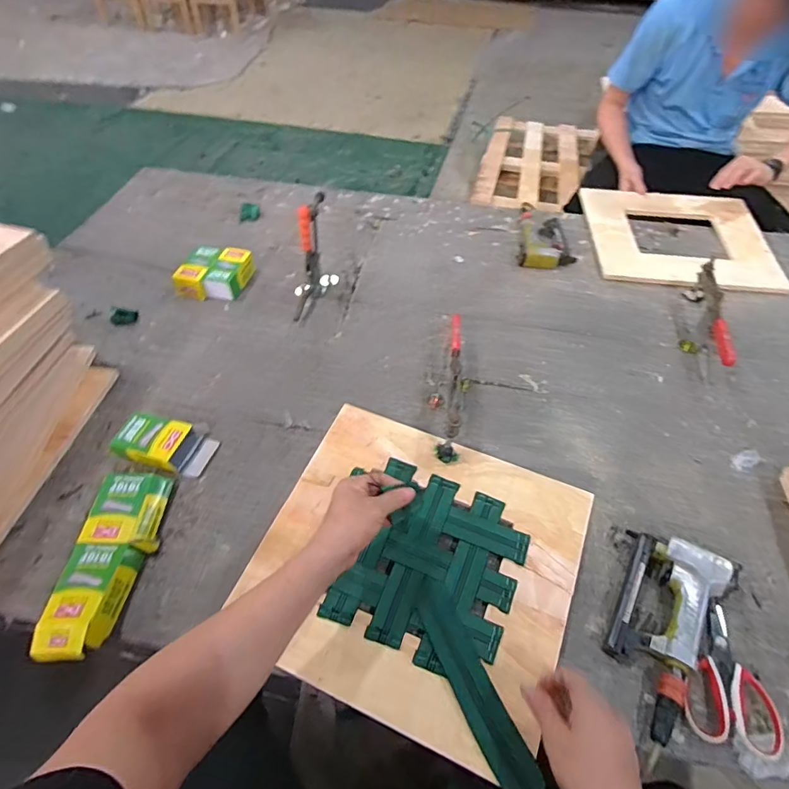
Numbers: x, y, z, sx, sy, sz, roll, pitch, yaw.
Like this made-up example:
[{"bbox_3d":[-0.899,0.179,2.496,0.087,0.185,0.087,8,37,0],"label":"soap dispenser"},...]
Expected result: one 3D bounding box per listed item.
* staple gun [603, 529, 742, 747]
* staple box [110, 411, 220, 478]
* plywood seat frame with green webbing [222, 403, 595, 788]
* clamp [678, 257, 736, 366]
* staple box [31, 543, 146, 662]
[{"bbox_3d":[0.352,0.303,0.601,0.125,0.045,0.244,23,54,16],"label":"staple gun"},{"bbox_3d":[-0.385,0.079,0.779,0.155,0.034,0.098,8,51,5],"label":"staple box"},{"bbox_3d":[0.032,0.228,0.666,0.424,0.013,0.396,20,53,14],"label":"plywood seat frame with green webbing"},{"bbox_3d":[0.632,-0.150,0.943,0.051,0.089,0.286,16,52,11],"label":"clamp"},{"bbox_3d":[-0.406,0.271,0.617,0.094,0.040,0.143,1,51,-1],"label":"staple box"}]

